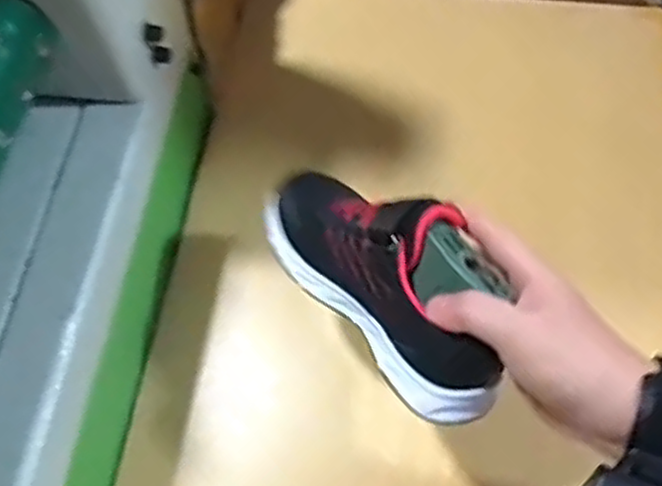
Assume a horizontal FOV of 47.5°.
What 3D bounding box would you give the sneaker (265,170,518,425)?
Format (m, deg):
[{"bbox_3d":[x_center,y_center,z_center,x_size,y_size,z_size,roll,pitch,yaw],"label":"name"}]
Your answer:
[{"bbox_3d":[0.037,0.015,0.482,0.084,0.076,0.201,-35,68,-15],"label":"sneaker"}]

